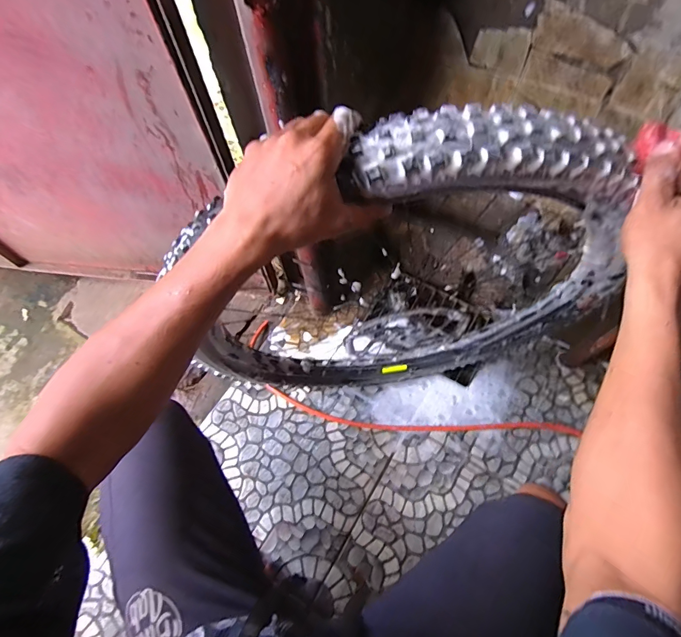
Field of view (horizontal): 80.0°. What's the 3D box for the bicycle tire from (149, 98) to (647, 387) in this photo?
[{"bbox_3d":[0.106,-0.004,0.638,0.633,0.692,0.058,-9,64,-2],"label":"bicycle tire"}]

